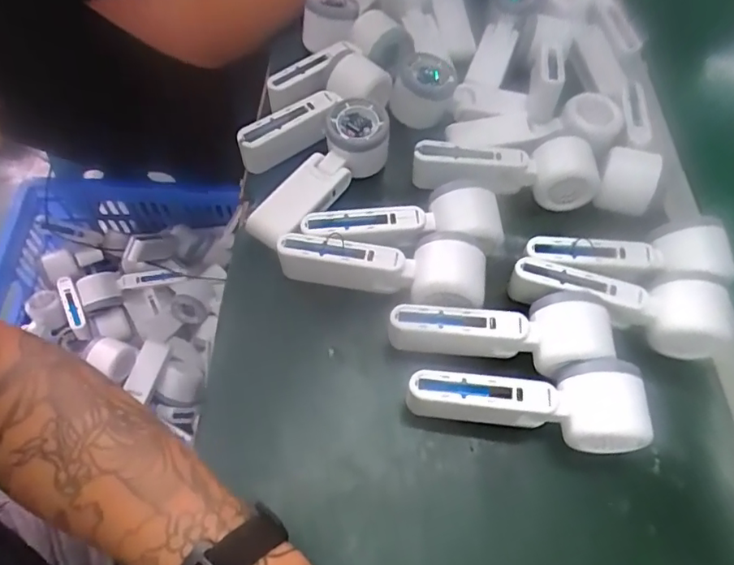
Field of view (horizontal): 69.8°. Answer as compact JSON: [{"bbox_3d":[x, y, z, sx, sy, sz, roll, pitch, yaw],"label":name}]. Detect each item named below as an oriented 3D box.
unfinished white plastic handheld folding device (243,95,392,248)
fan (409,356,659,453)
[{"bbox_3d":[-0.041,-0.097,0.474,0.058,0.045,0.159,39,78,18],"label":"unfinished white plastic handheld folding device"},{"bbox_3d":[0.111,0.085,0.373,0.163,0.056,0.053,5,59,-1],"label":"fan"}]

